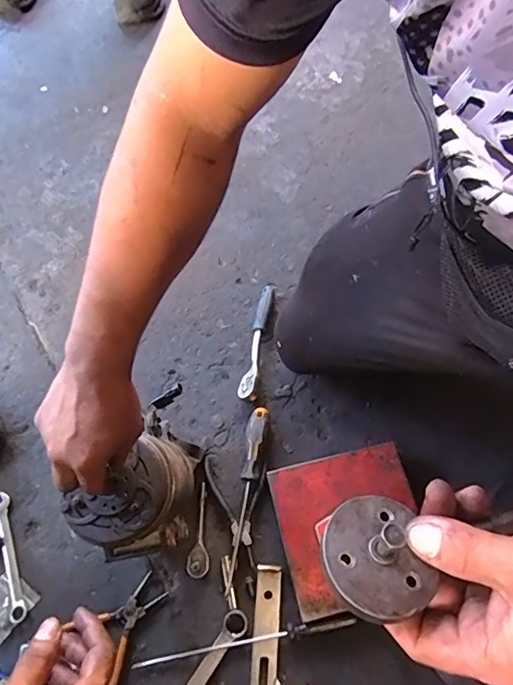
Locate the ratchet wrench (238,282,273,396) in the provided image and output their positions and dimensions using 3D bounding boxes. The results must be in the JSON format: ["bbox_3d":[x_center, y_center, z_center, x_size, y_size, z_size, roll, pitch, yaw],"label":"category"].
[{"bbox_3d":[0.002,-0.003,0.767,0.026,0.028,0.199,12,67,5],"label":"ratchet wrench"}]

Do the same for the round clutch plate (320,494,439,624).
[{"bbox_3d":[0.059,0.101,0.232,0.054,0.029,0.054,1,48,-2],"label":"round clutch plate"}]

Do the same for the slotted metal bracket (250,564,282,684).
[{"bbox_3d":[0.013,0.370,0.606,0.036,0.007,0.148,2,66,1],"label":"slotted metal bracket"}]

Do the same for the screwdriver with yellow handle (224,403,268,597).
[{"bbox_3d":[-0.015,0.212,0.666,0.029,0.030,0.246,10,66,4],"label":"screwdriver with yellow handle"}]

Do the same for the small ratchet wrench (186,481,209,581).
[{"bbox_3d":[-0.073,0.258,0.651,0.029,0.022,0.120,8,66,3],"label":"small ratchet wrench"}]

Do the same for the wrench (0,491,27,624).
[{"bbox_3d":[-0.339,0.289,0.642,0.027,0.008,0.168,-22,68,-10],"label":"wrench"}]

